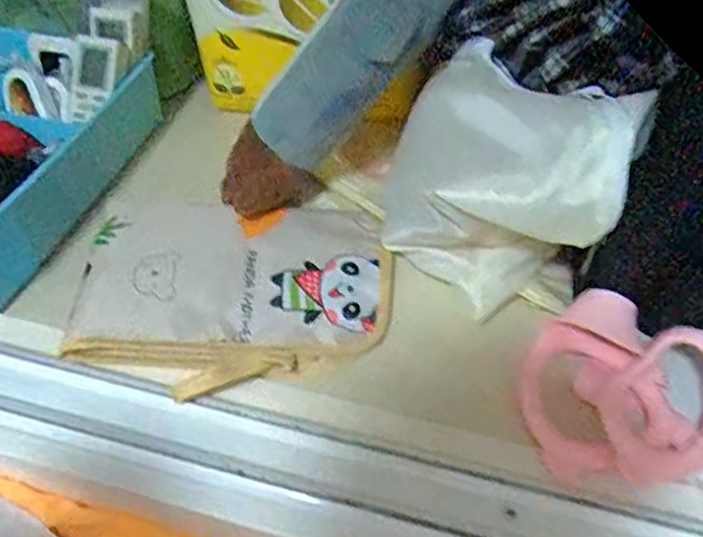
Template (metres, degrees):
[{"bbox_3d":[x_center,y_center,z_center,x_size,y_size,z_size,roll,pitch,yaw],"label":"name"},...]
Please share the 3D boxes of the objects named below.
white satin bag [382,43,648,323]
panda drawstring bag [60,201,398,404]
[{"bbox_3d":[0.110,-0.065,0.484,0.180,0.161,0.129,11,47,10],"label":"white satin bag"},{"bbox_3d":[-0.087,0.016,0.492,0.239,0.013,0.168,1,56,-10],"label":"panda drawstring bag"}]

